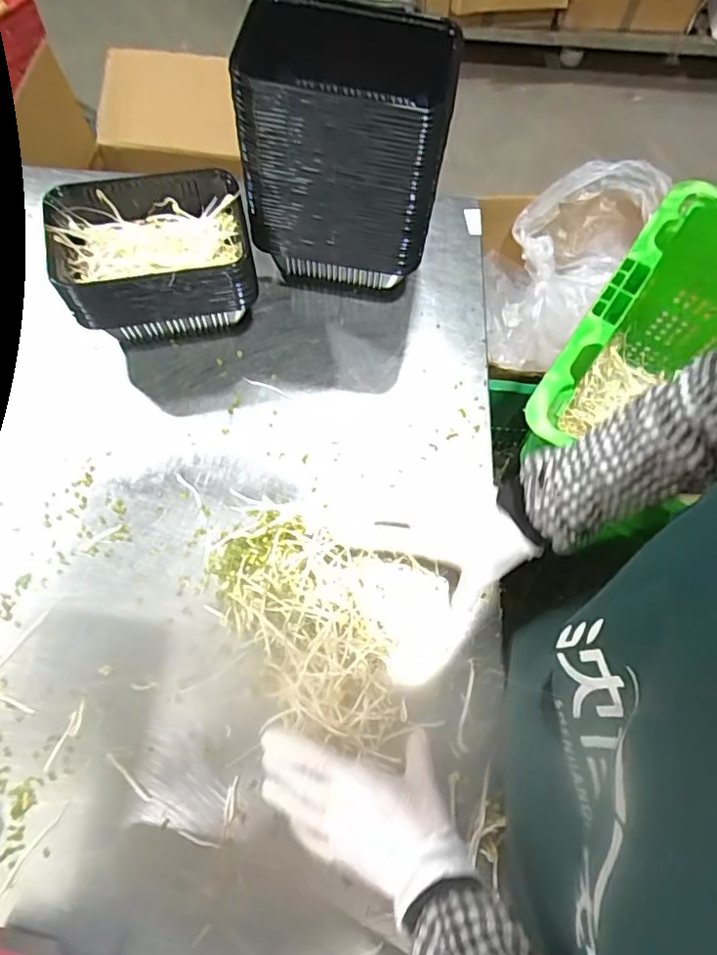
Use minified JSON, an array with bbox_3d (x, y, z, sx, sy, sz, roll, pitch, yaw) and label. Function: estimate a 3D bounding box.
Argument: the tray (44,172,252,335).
[{"bbox_3d":[-0.205,-0.209,0.597,0.192,0.121,0.165,-4,68,-5],"label":"tray"}]

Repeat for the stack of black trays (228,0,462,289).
[{"bbox_3d":[-0.013,-0.313,0.585,0.180,0.239,0.148,9,68,1],"label":"stack of black trays"}]

